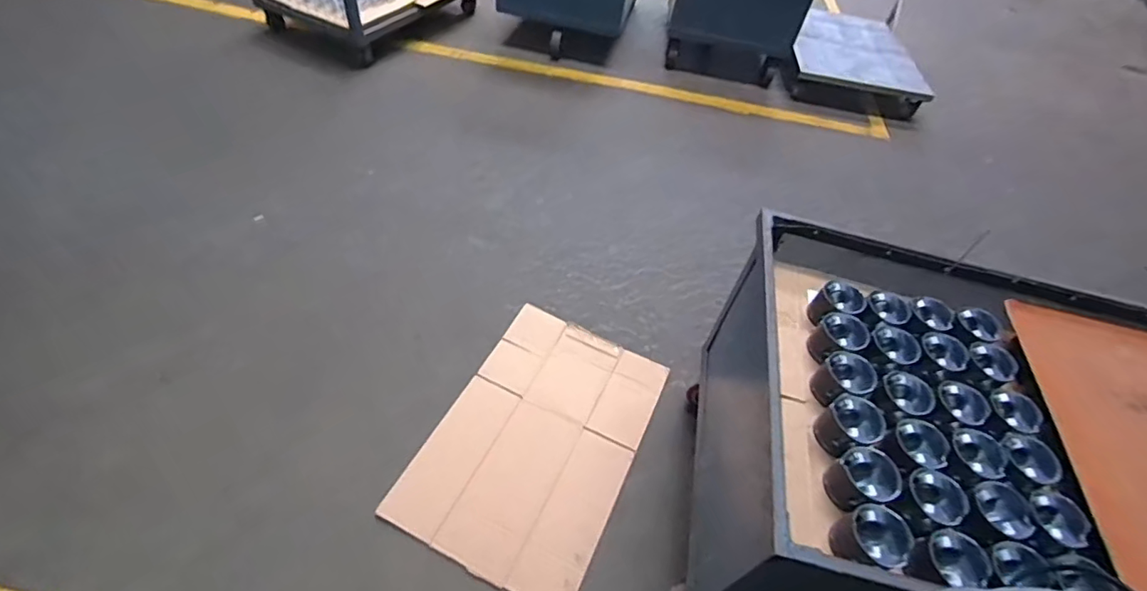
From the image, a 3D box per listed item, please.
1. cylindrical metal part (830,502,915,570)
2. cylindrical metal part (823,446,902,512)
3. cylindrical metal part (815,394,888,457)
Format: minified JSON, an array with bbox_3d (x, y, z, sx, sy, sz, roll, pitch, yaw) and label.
[{"bbox_3d":[0.457,0.373,0.804,0.098,0.062,0.098,5,49,-5],"label":"cylindrical metal part"},{"bbox_3d":[0.477,0.308,0.864,0.109,0.054,0.104,5,49,-5],"label":"cylindrical metal part"},{"bbox_3d":[0.485,0.231,0.931,0.091,0.067,0.090,5,49,-5],"label":"cylindrical metal part"}]

